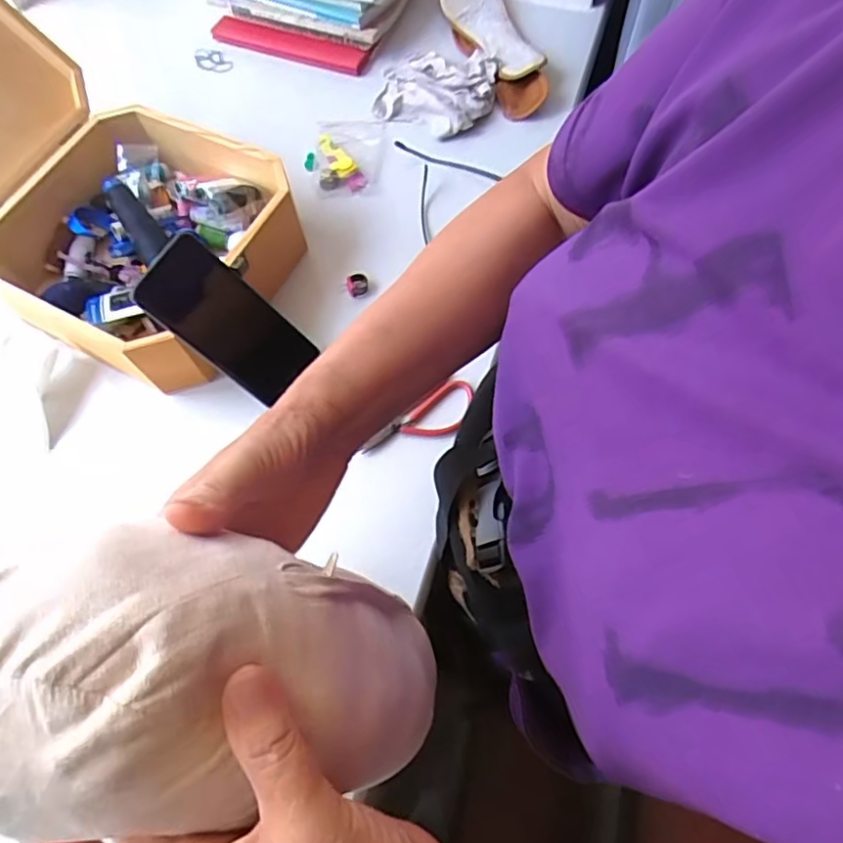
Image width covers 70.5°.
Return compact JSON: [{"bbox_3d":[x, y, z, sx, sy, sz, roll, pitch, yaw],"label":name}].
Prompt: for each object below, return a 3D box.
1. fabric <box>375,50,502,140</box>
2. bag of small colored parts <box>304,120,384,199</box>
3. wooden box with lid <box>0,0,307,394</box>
[{"bbox_3d":[0.017,-0.400,0.715,0.138,0.032,0.121,12,68,8],"label":"fabric"},{"bbox_3d":[-0.090,-0.310,0.689,0.084,0.020,0.118,6,67,5],"label":"bag of small colored parts"},{"bbox_3d":[-0.341,-0.244,0.531,0.390,0.231,0.239,25,70,13],"label":"wooden box with lid"}]

